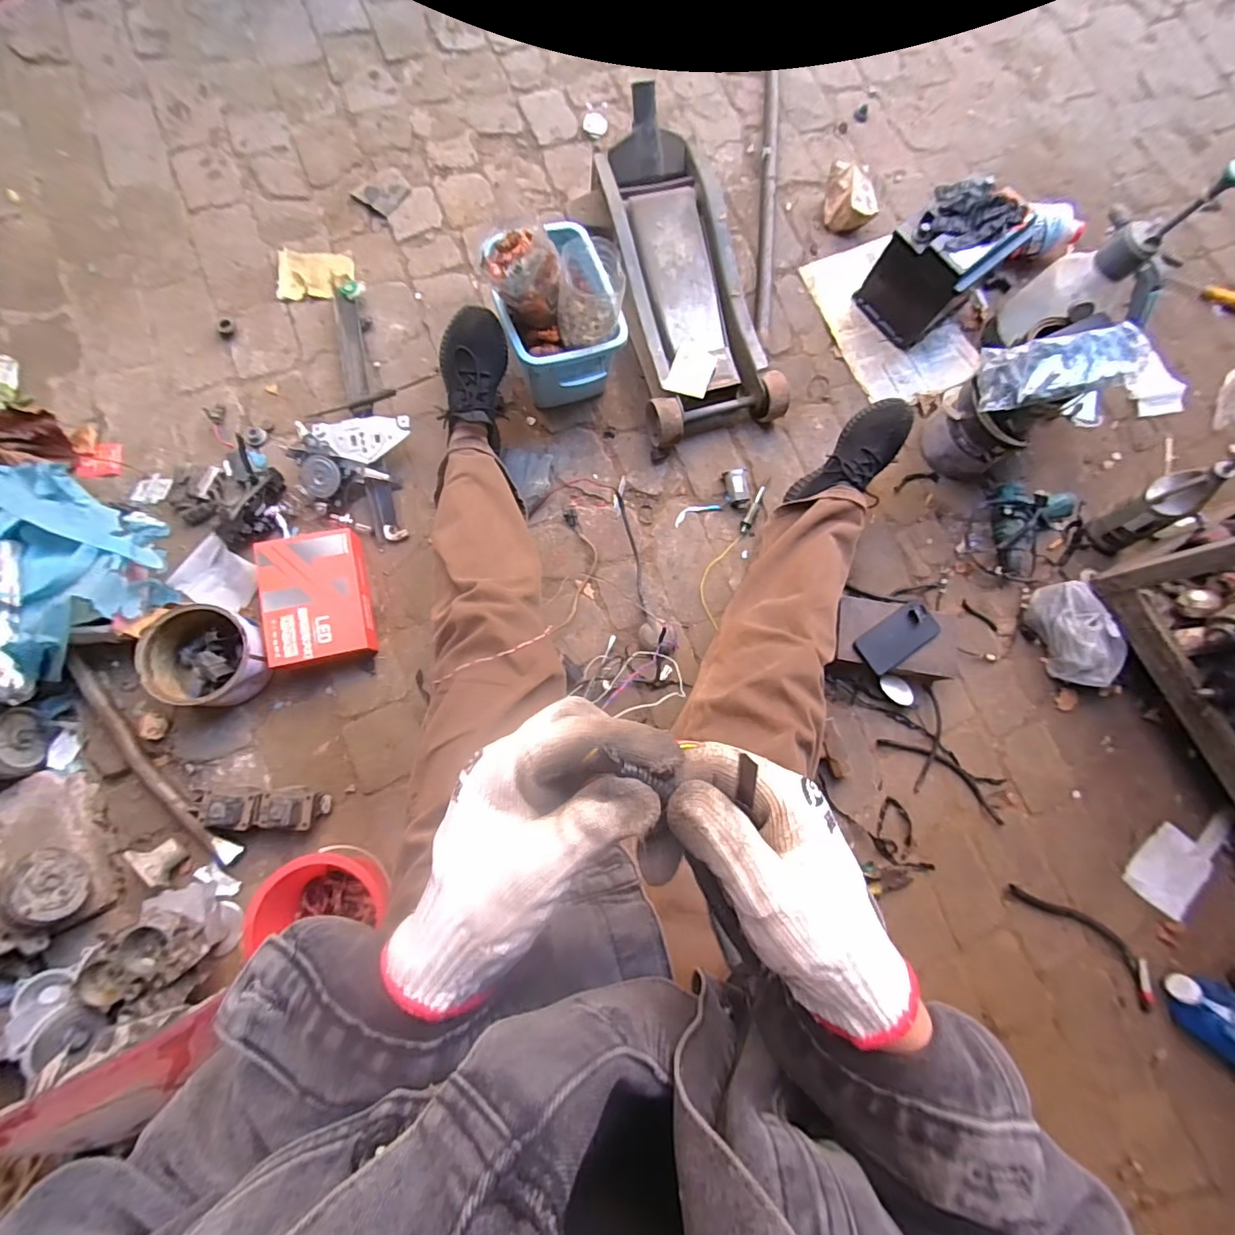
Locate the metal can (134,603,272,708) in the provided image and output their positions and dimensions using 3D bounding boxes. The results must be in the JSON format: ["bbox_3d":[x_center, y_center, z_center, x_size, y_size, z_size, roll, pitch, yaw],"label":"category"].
[{"bbox_3d":[-0.633,0.061,0.827,0.163,0.088,0.149,1,80,-5],"label":"metal can"}]

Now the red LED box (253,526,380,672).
[{"bbox_3d":[-0.500,-0.035,0.879,0.156,0.054,0.216,-11,83,-7],"label":"red LED box"}]

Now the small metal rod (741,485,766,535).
[{"bbox_3d":[0.254,-0.202,0.988,0.018,0.017,0.091,23,79,-1],"label":"small metal rod"}]

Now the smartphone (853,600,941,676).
[{"bbox_3d":[0.486,0.035,0.912,0.143,0.012,0.078,-34,85,-10],"label":"smartphone"}]

